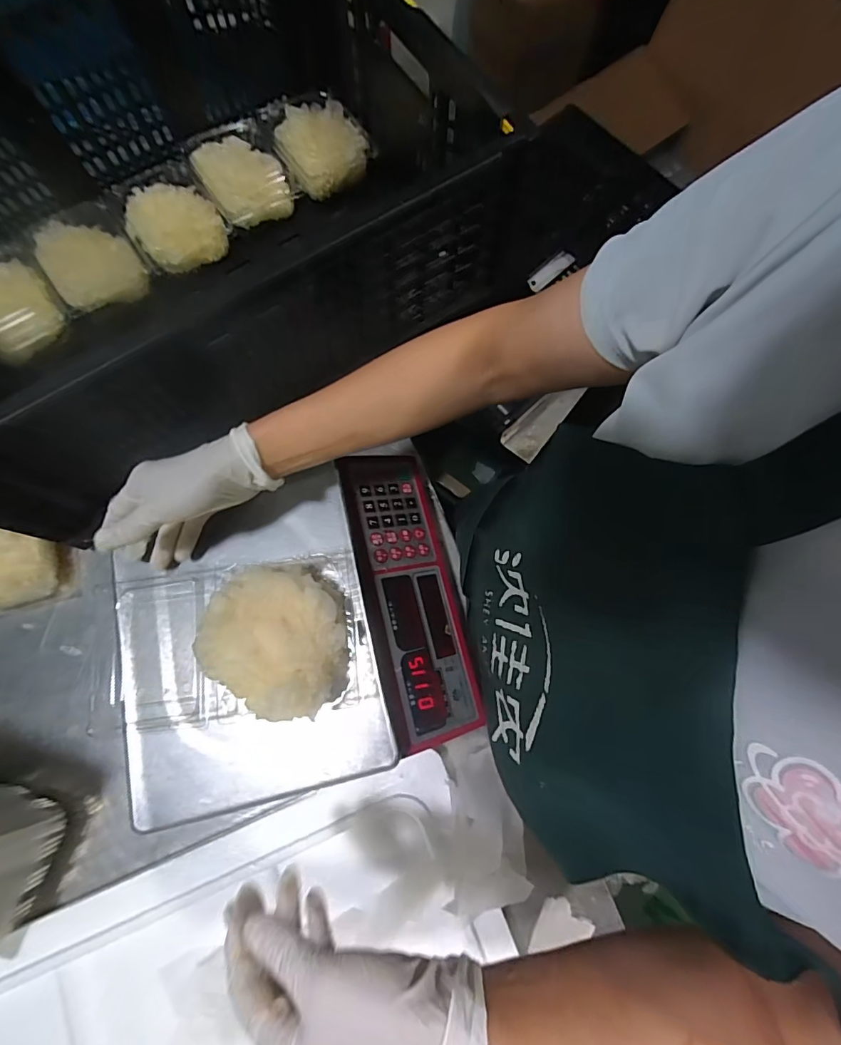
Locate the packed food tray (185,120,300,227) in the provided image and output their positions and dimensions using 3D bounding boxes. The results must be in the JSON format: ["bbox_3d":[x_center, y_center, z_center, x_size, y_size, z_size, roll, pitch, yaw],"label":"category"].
[{"bbox_3d":[-0.232,-0.454,0.599,0.107,0.051,0.119,-32,79,-9],"label":"packed food tray"}]

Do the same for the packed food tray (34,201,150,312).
[{"bbox_3d":[-0.408,-0.328,0.567,0.106,0.038,0.128,-33,79,-9],"label":"packed food tray"}]

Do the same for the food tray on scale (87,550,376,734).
[{"bbox_3d":[-0.156,0.095,0.373,0.211,0.074,0.129,-7,76,-3],"label":"food tray on scale"}]

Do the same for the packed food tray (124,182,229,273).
[{"bbox_3d":[-0.313,-0.379,0.581,0.104,0.043,0.102,-40,80,-10],"label":"packed food tray"}]

